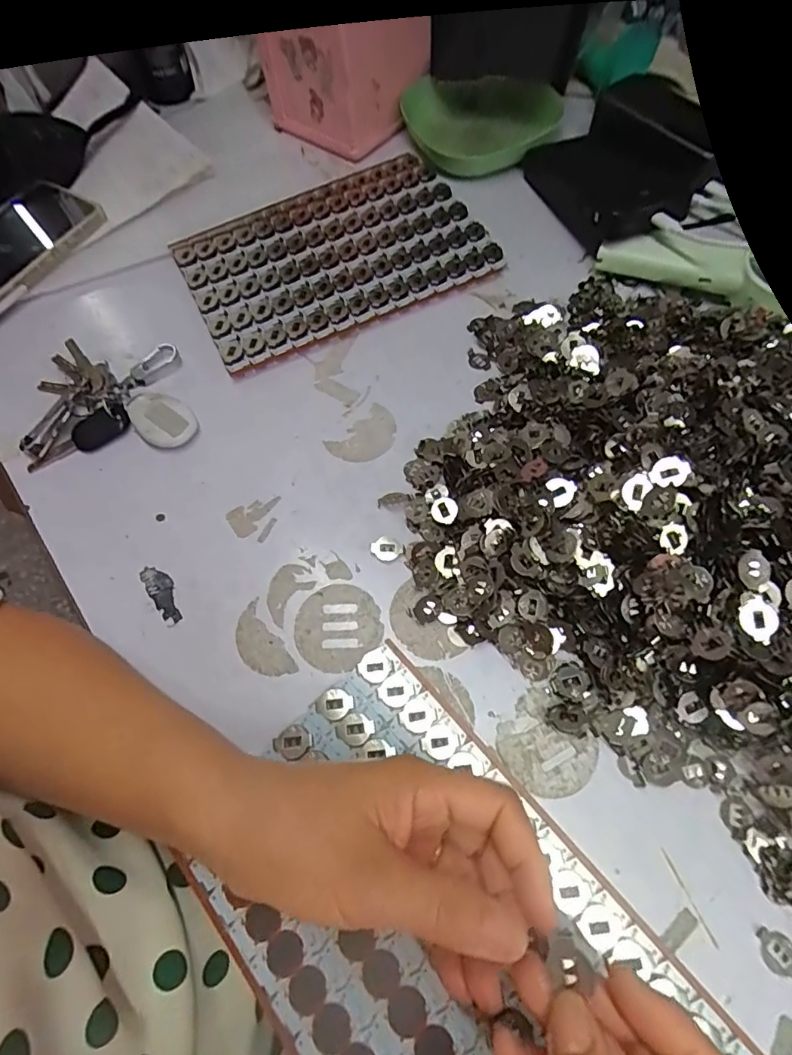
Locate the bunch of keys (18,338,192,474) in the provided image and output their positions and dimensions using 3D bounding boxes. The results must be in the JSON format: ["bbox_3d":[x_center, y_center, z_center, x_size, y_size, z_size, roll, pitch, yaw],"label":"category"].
[{"bbox_3d":[-0.221,-0.109,0.407,0.124,0.016,0.118,-9,65,0],"label":"bunch of keys"}]

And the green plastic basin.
[{"bbox_3d":[0.083,-0.390,0.494,0.135,0.037,0.119,-20,66,-5],"label":"green plastic basin"}]

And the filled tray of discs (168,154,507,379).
[{"bbox_3d":[-0.053,-0.234,0.452,0.246,0.018,0.164,-27,67,-8],"label":"filled tray of discs"}]

